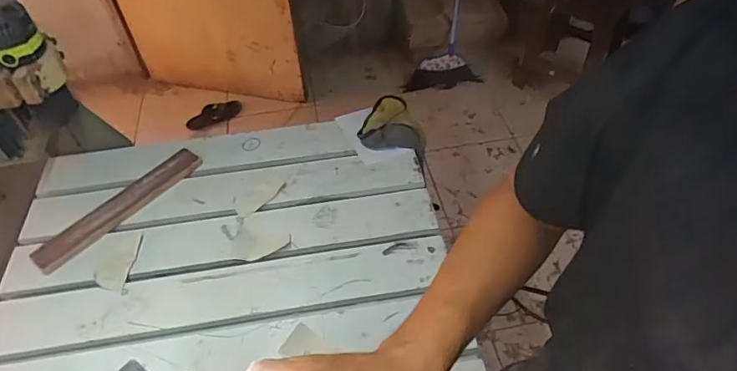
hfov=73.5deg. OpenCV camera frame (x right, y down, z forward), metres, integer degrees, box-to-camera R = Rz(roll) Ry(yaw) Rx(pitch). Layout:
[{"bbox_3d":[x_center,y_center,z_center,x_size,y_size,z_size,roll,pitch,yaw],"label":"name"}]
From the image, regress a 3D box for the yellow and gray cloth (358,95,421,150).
[{"bbox_3d":[0.043,-0.122,0.971,0.113,0.033,0.133,0,49,3],"label":"yellow and gray cloth"}]

